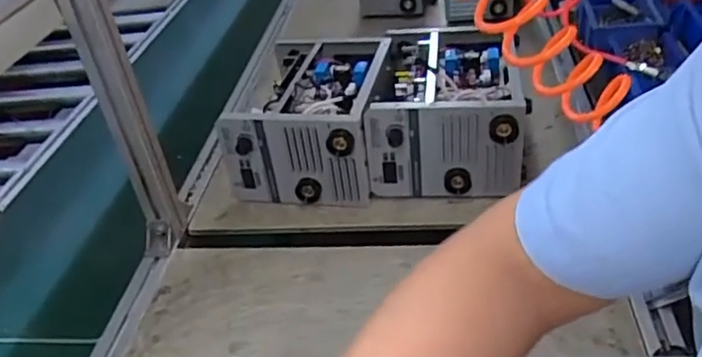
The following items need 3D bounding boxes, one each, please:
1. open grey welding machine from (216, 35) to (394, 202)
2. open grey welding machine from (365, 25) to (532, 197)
[{"bbox_3d":[-0.054,-0.103,0.990,0.201,0.146,0.284,3,39,13],"label":"open grey welding machine"},{"bbox_3d":[0.144,-0.117,0.968,0.213,0.154,0.289,-2,38,7],"label":"open grey welding machine"}]

